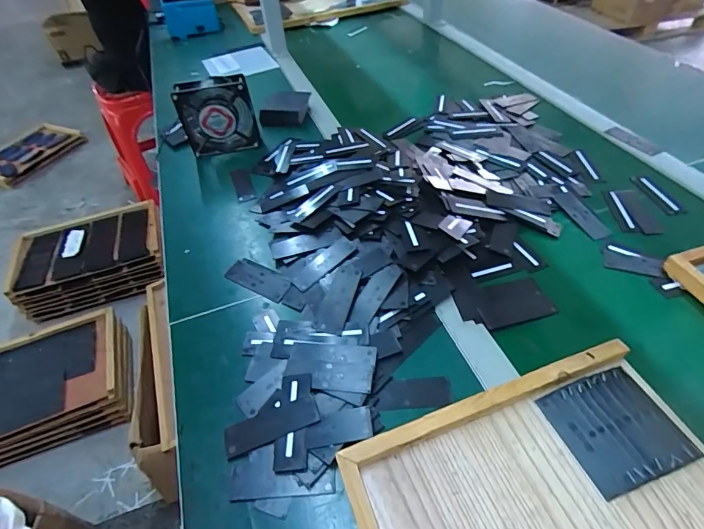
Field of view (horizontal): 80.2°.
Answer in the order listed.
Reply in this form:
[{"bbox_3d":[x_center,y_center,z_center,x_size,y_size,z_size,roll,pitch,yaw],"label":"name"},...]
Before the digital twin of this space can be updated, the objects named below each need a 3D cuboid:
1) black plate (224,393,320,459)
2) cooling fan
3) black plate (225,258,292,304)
[{"bbox_3d":[-0.078,0.156,0.405,0.092,0.004,0.032,-19,42,-6],"label":"black plate"},{"bbox_3d":[-0.235,-0.260,0.731,0.127,0.121,0.031,-12,47,-6],"label":"cooling fan"},{"bbox_3d":[-0.122,0.019,0.549,0.097,0.004,0.037,21,61,26],"label":"black plate"}]

